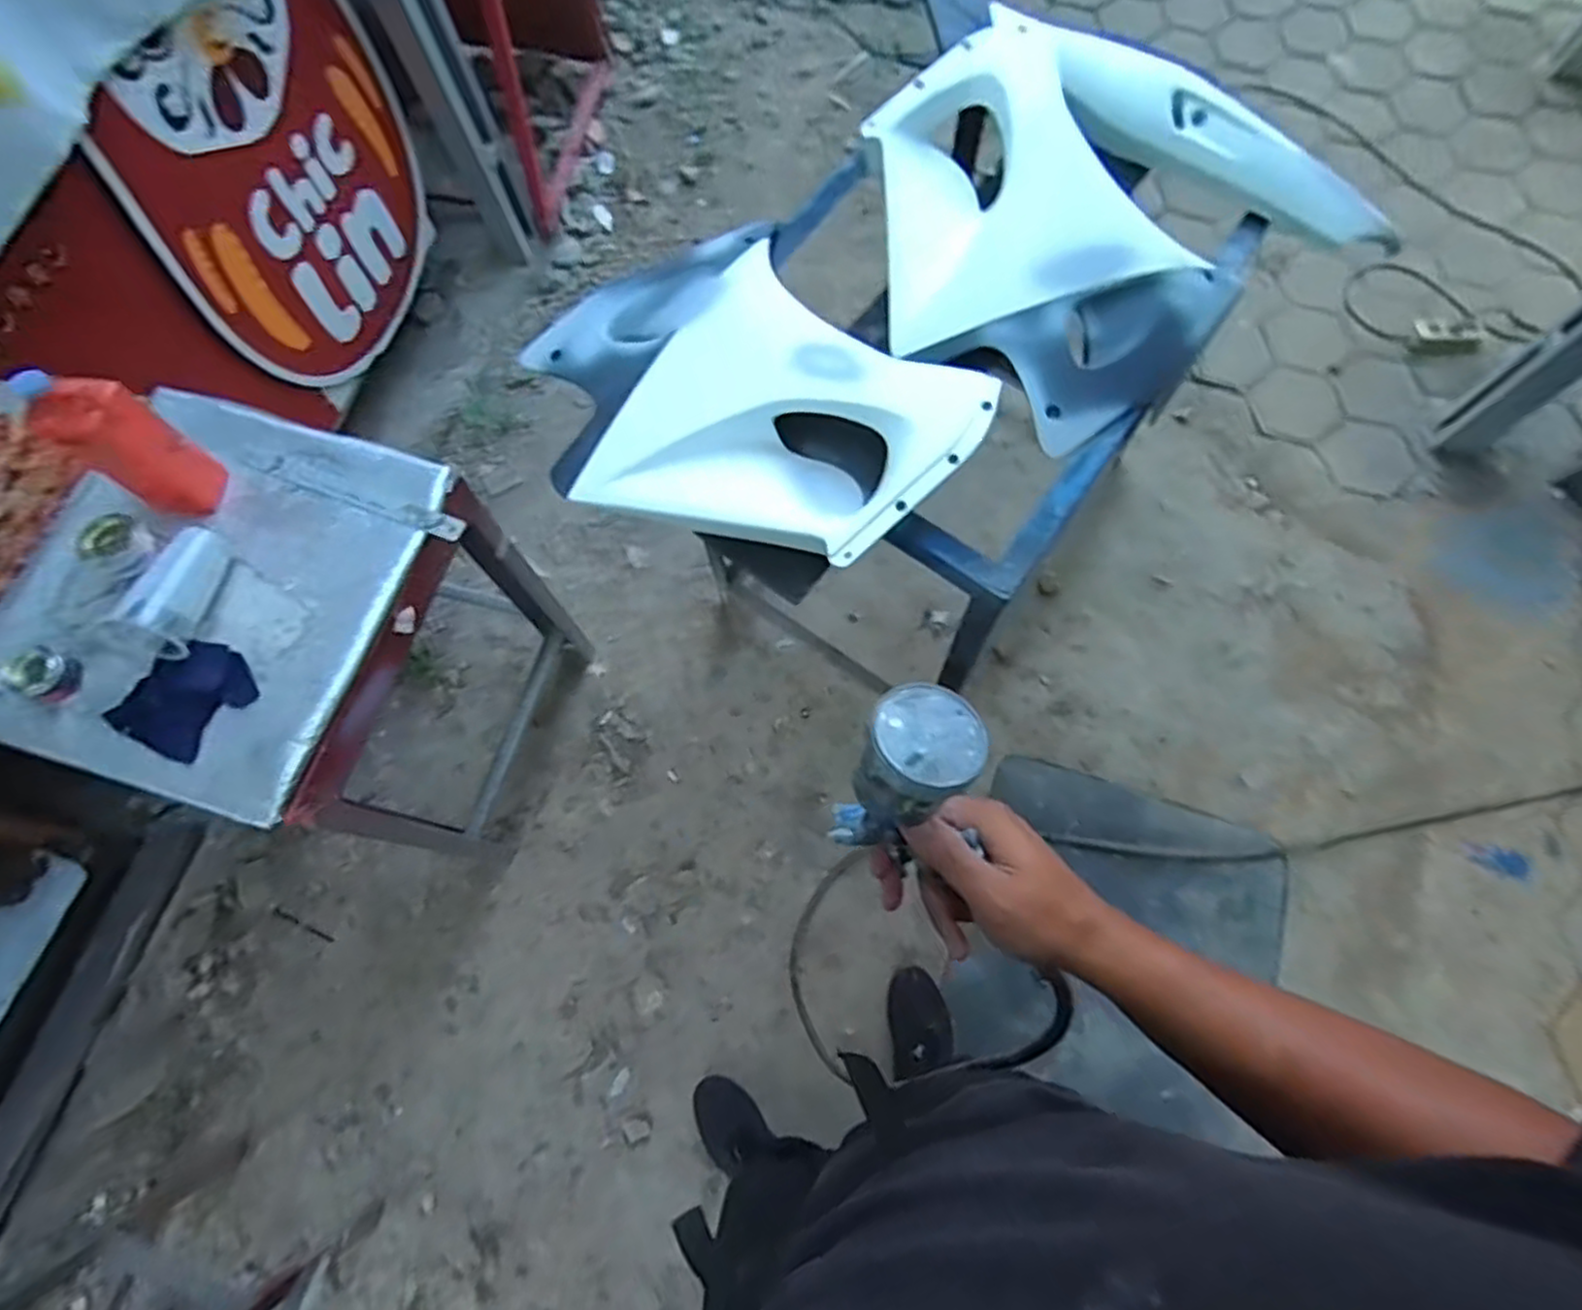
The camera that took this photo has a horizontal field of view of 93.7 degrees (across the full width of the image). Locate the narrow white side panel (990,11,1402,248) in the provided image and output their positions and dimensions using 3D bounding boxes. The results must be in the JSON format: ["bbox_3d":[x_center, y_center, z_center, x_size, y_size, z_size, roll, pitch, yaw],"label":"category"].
[{"bbox_3d":[0.577,-0.754,1.060,0.620,0.123,0.095,29,74,12],"label":"narrow white side panel"}]

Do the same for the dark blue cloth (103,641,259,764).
[{"bbox_3d":[-0.740,0.052,0.902,0.120,0.036,0.139,41,80,12],"label":"dark blue cloth"}]

